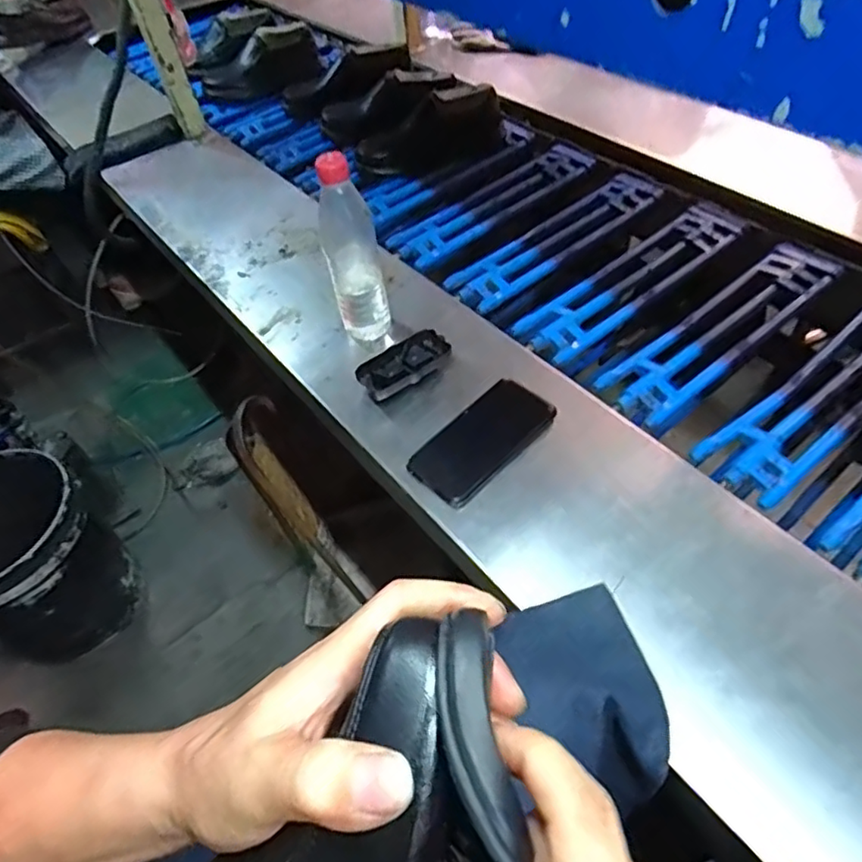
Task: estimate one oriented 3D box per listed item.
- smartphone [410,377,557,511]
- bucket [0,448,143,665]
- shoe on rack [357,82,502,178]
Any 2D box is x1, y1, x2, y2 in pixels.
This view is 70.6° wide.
[{"bbox_3d":[0.055,0.009,0.644,0.078,0.010,0.165,35,64,30],"label":"smartphone"},{"bbox_3d":[-0.816,0.245,1.209,0.307,0.294,0.311,-39,56,-21],"label":"bucket"},{"bbox_3d":[0.001,-0.520,1.061,0.269,0.105,0.085,-16,51,-5],"label":"shoe on rack"}]

